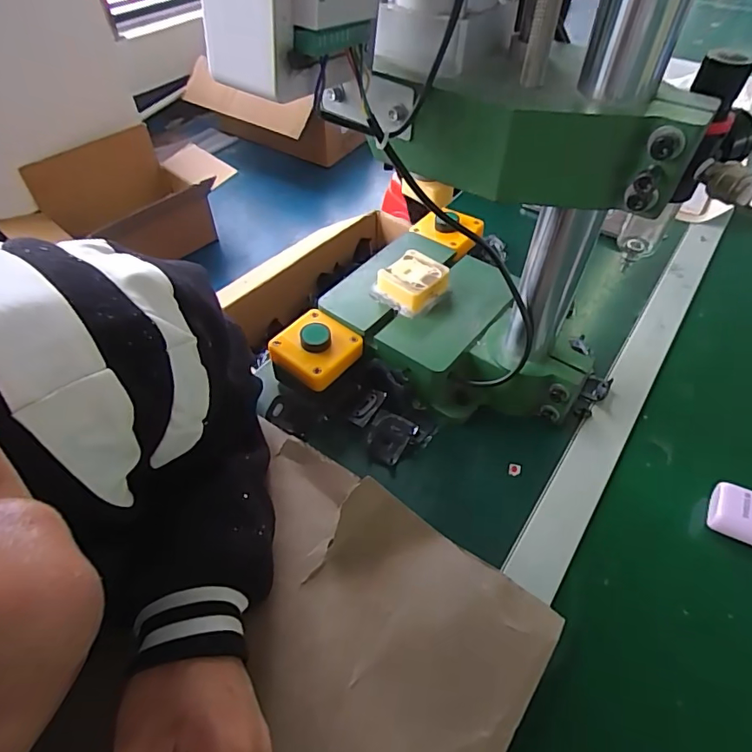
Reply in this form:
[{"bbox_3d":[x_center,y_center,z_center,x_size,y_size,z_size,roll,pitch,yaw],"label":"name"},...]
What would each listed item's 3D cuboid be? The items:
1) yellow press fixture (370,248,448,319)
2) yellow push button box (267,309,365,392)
[{"bbox_3d":[0.037,-0.095,0.496,0.058,0.027,0.062,37,59,26],"label":"yellow press fixture"},{"bbox_3d":[-0.058,-0.019,0.479,0.072,0.054,0.072,32,57,23],"label":"yellow push button box"}]

